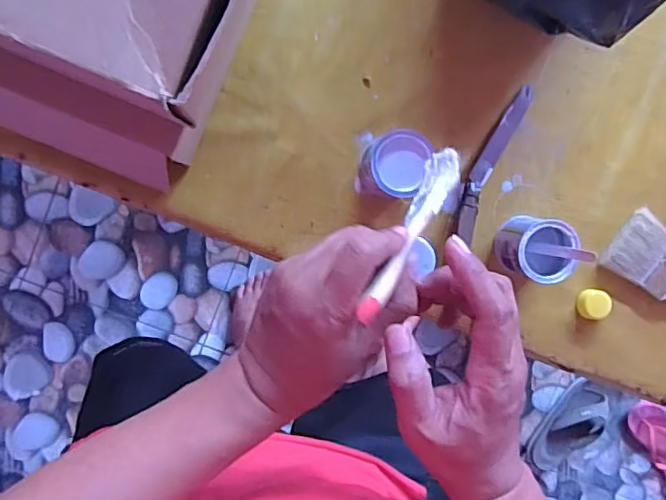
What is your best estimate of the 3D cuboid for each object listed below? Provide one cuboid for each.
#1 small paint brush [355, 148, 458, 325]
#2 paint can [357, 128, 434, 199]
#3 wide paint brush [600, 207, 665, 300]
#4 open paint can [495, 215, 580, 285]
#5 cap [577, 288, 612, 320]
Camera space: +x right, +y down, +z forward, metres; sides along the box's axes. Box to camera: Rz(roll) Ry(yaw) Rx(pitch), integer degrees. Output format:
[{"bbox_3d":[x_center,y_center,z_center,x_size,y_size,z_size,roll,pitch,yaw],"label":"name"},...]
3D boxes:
[{"bbox_3d":[0.051,-0.015,0.362,0.019,0.023,0.157,39,46,-7],"label":"small paint brush"},{"bbox_3d":[0.051,-0.077,0.517,0.048,0.050,0.058,8,96,-6],"label":"paint can"},{"bbox_3d":[0.351,0.037,0.579,0.174,0.009,0.064,38,92,-8],"label":"wide paint brush"},{"bbox_3d":[0.188,-0.002,0.540,0.057,0.053,0.056,11,96,-6],"label":"open paint can"},{"bbox_3d":[0.259,0.054,0.571,0.028,0.011,0.029,11,96,-6],"label":"cap"}]

